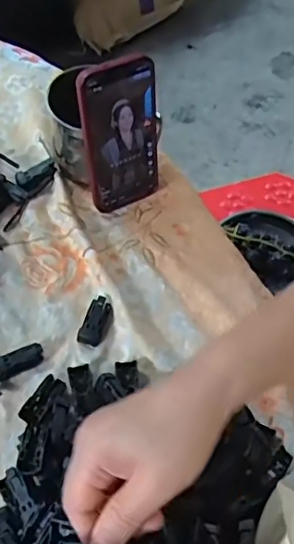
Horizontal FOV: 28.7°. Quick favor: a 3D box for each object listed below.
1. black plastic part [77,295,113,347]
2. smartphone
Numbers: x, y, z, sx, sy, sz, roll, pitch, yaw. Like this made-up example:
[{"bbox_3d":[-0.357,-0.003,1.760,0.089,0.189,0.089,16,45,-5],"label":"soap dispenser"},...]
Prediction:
[{"bbox_3d":[-0.047,0.047,0.546,0.023,0.011,0.048,19,61,7],"label":"black plastic part"},{"bbox_3d":[-0.025,-0.131,0.567,0.077,0.160,0.009,-24,51,-17],"label":"smartphone"}]

